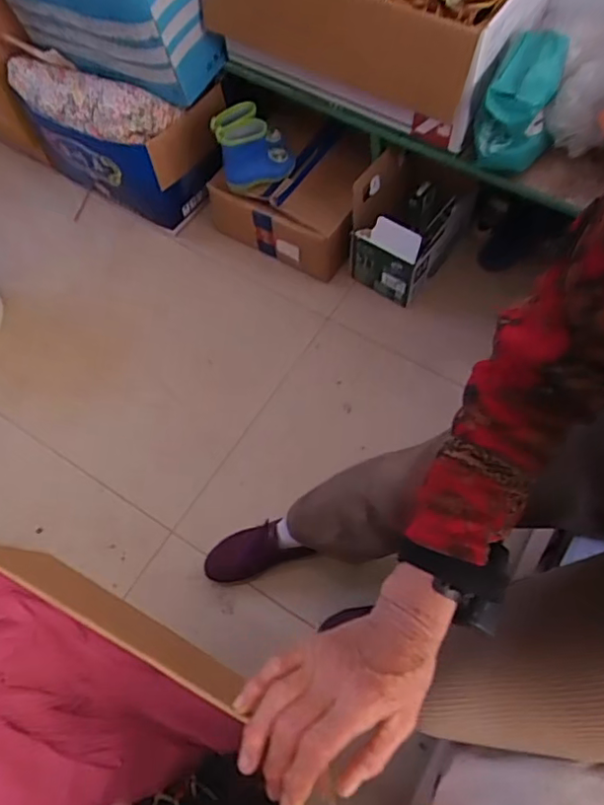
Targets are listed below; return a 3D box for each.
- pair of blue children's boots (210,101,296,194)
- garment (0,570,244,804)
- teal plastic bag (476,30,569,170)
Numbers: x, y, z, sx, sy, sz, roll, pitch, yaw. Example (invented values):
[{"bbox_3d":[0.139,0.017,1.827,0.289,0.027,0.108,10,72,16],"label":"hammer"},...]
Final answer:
[{"bbox_3d":[-0.106,-0.573,1.328,0.166,0.147,0.129,-19,65,-6],"label":"pair of blue children's boots"},{"bbox_3d":[-0.209,0.241,0.444,0.237,0.118,0.171,28,69,15],"label":"garment"},{"bbox_3d":[0.401,-0.540,1.070,0.137,0.168,0.161,18,66,11],"label":"teal plastic bag"}]

